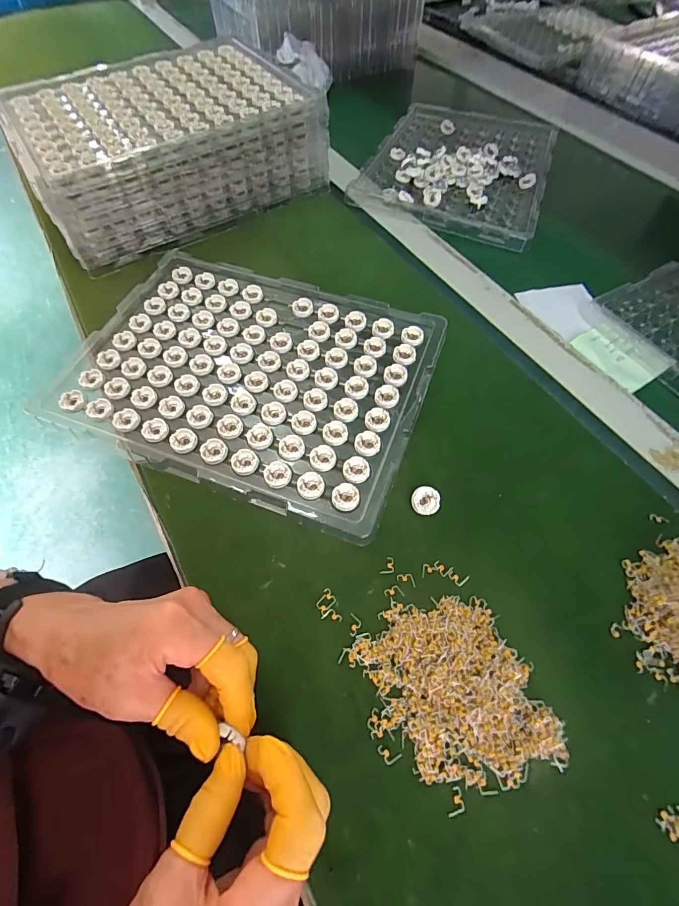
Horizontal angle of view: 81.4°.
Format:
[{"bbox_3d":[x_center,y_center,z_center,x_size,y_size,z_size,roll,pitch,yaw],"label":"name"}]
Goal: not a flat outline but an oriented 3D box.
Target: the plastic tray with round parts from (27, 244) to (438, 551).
[{"bbox_3d":[-0.093,-0.087,0.399,0.353,0.016,0.254,19,62,9],"label":"plastic tray with round parts"}]

